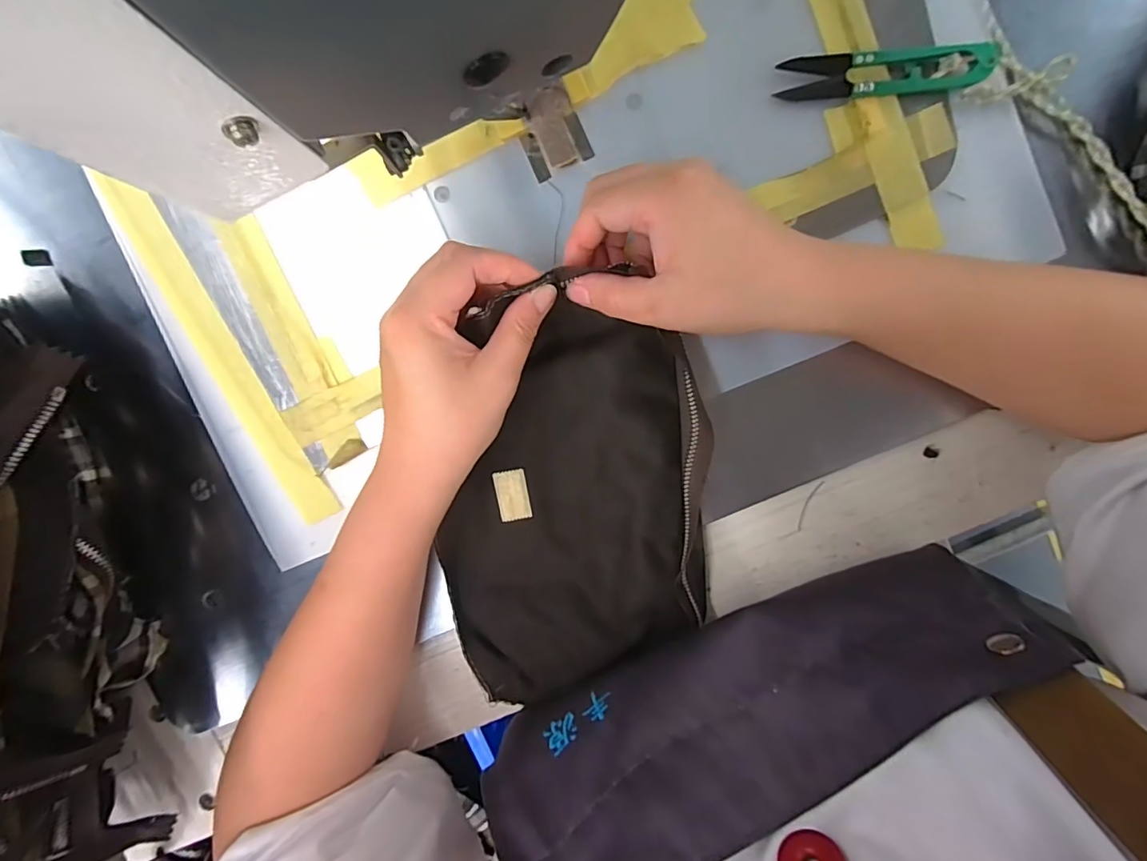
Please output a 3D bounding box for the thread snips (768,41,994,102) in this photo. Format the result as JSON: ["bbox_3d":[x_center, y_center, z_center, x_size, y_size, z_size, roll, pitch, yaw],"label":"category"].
[{"bbox_3d":[0.163,-0.187,0.258,0.105,0.014,0.023,-3,97,1],"label":"thread snips"}]

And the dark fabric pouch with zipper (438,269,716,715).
[{"bbox_3d":[-0.001,0.045,0.278,0.151,0.032,0.241,-4,97,-2],"label":"dark fabric pouch with zipper"}]

